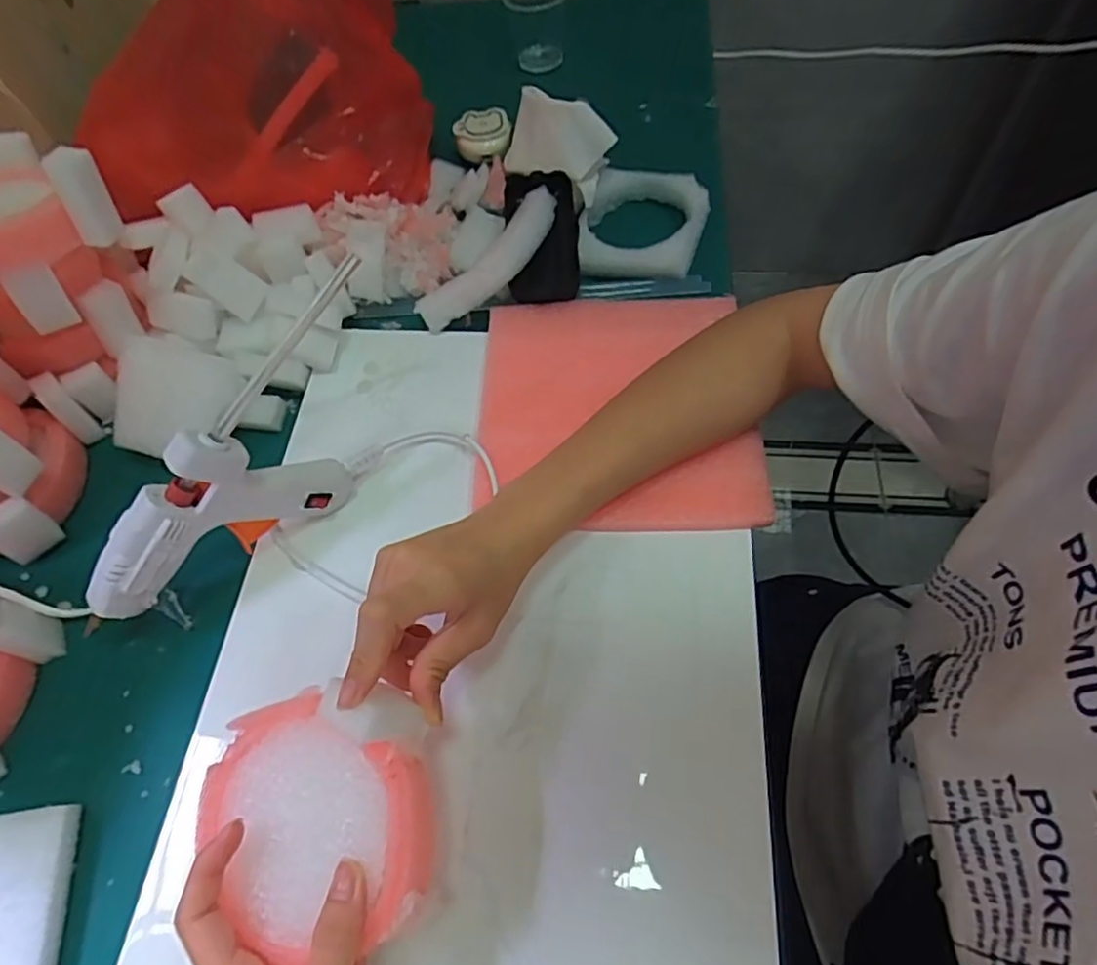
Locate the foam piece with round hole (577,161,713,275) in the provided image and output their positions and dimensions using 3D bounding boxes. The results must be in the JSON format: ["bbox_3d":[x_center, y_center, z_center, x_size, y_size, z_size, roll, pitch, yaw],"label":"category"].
[{"bbox_3d":[0.072,-0.200,0.497,0.090,0.027,0.097,-2,61,4],"label":"foam piece with round hole"}]

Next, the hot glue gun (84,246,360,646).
[{"bbox_3d":[-0.161,-0.005,0.345,0.198,0.131,0.029,-40,65,-16],"label":"hot glue gun"}]

